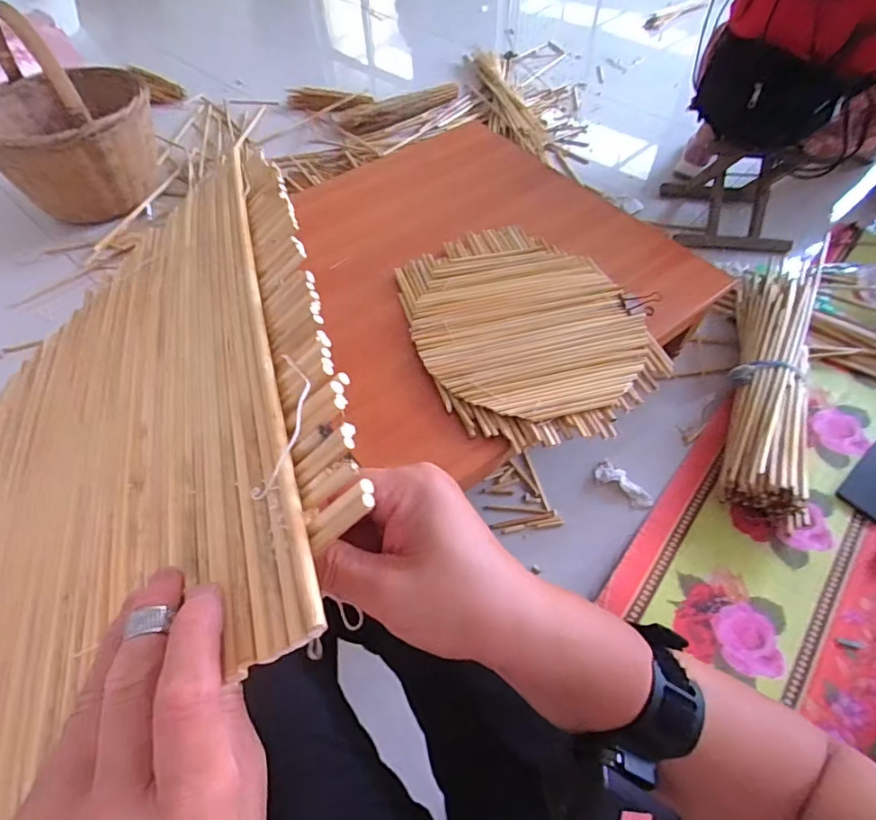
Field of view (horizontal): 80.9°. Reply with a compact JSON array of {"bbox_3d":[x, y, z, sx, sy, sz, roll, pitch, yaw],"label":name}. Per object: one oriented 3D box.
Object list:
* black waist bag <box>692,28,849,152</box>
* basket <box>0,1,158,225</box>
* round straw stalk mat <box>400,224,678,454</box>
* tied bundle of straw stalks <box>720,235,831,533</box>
[{"bbox_3d":[0.608,-0.593,0.973,0.063,0.153,0.245,-25,60,-15],"label":"black waist bag"},{"bbox_3d":[-0.944,-0.744,1.296,0.396,0.362,0.403,-34,62,-20],"label":"basket"},{"bbox_3d":[0.134,-0.138,0.790,0.334,0.032,0.409,-13,56,-7],"label":"round straw stalk mat"},{"bbox_3d":[0.629,-0.087,0.950,0.150,0.090,0.594,16,58,12],"label":"tied bundle of straw stalks"}]

